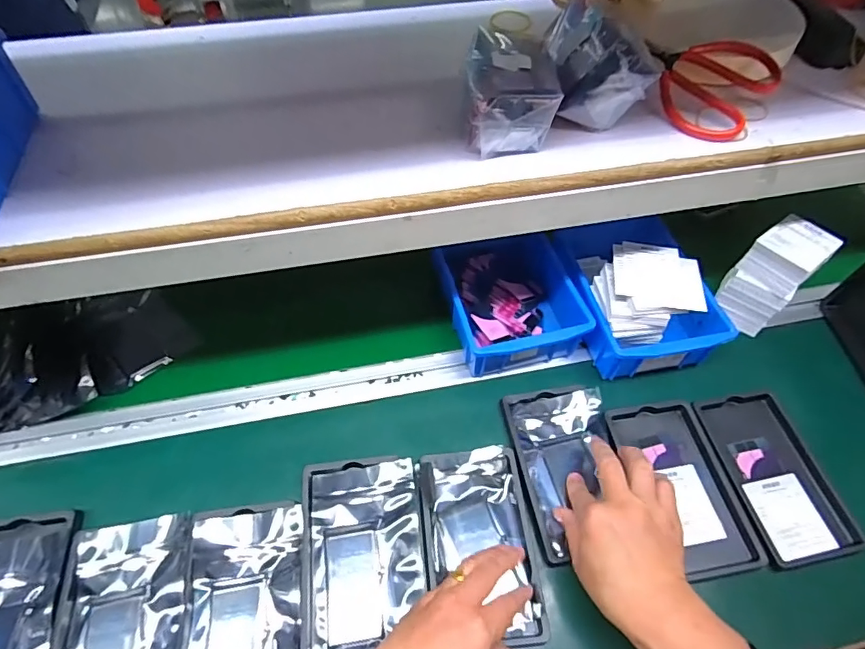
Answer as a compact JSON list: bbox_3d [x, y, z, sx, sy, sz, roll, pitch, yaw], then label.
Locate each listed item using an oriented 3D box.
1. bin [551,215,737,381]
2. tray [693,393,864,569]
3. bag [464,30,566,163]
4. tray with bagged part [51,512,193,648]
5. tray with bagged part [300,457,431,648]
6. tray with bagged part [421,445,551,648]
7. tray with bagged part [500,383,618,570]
[{"bbox_3d":[0.220,-0.050,0.548,0.139,0.096,0.200,-9,55,-7],"label":"bin"},{"bbox_3d":[0.331,0.142,0.475,0.095,0.018,0.155,-7,55,-5],"label":"tray"},{"bbox_3d":[0.061,-0.173,0.381,0.068,0.054,0.078,2,55,1],"label":"bag"},{"bbox_3d":[-0.249,0.239,0.391,0.097,0.028,0.160,-7,55,-5],"label":"tray with bagged part"},{"bbox_3d":[-0.058,0.192,0.425,0.104,0.019,0.159,-5,55,-4],"label":"tray with bagged part"},{"bbox_3d":[0.042,0.189,0.432,0.093,0.022,0.157,-6,55,-5],"label":"tray with bagged part"},{"bbox_3d":[0.129,0.133,0.466,0.093,0.023,0.156,-7,55,-5],"label":"tray with bagged part"}]

